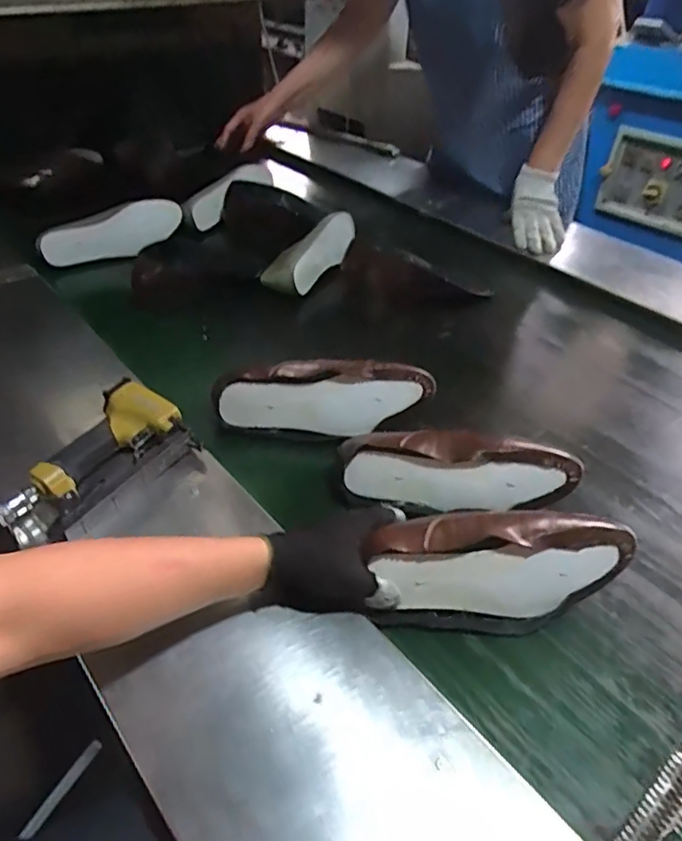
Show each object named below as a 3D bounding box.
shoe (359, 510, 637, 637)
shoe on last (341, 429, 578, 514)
[{"bbox_3d":[0.151,0.144,0.552,0.268,0.089,0.087,-5,43,-2],"label":"shoe"},{"bbox_3d":[0.133,0.063,0.649,0.271,0.089,0.072,7,44,6],"label":"shoe on last"}]

